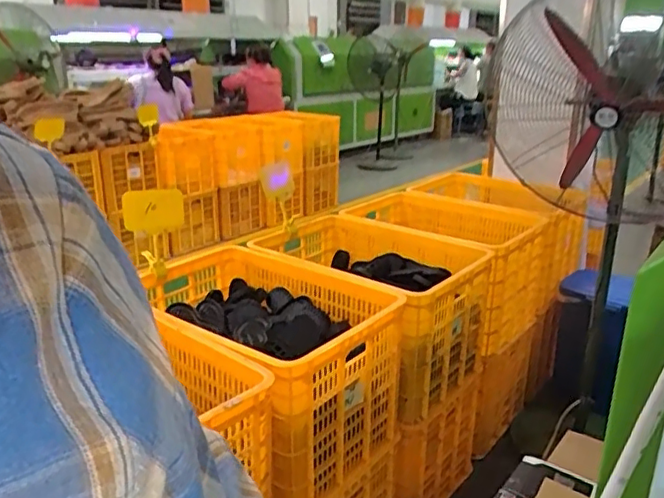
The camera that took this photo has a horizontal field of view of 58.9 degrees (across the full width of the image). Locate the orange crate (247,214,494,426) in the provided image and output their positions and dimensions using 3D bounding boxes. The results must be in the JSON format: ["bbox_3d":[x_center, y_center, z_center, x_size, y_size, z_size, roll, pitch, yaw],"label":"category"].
[{"bbox_3d":[0.076,0.139,1.812,0.778,0.357,0.476,17,25,41],"label":"orange crate"}]

